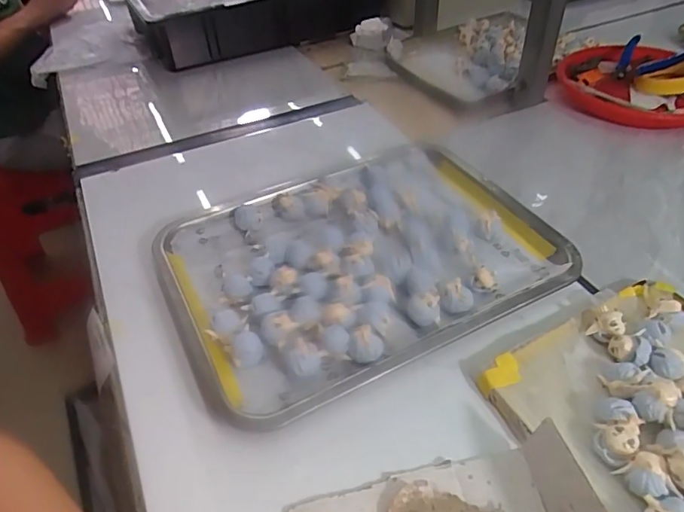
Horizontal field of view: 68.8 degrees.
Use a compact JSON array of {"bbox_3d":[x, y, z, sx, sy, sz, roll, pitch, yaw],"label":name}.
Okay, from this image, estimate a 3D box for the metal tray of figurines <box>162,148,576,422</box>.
[{"bbox_3d":[0.017,-0.005,0.480,0.343,0.030,0.260,-23,47,-20],"label":"metal tray of figurines"}]

